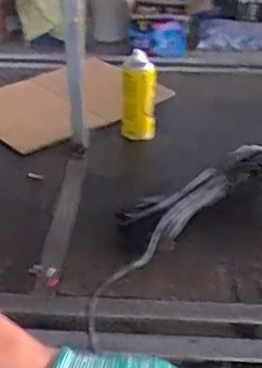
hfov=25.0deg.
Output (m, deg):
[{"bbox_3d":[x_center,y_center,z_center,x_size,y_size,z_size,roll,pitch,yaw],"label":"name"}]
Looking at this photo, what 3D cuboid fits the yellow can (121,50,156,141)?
[{"bbox_3d":[0.015,-0.173,1.219,0.067,0.185,0.068,1,31,-1],"label":"yellow can"}]

